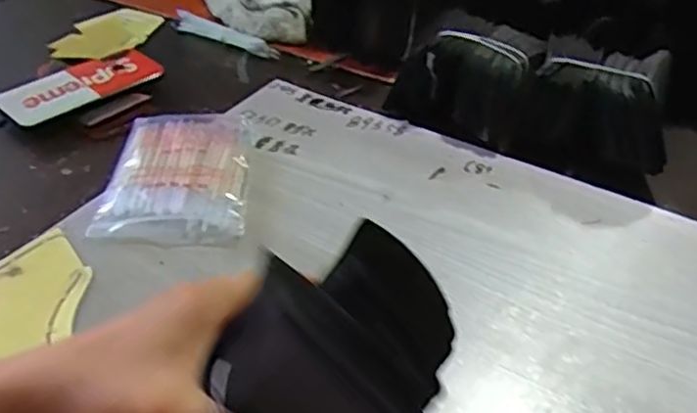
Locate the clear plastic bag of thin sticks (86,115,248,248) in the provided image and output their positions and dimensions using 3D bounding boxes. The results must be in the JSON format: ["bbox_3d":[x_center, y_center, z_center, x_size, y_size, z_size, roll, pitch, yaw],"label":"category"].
[{"bbox_3d":[-0.148,-0.037,0.600,0.117,0.018,0.178,-1,40,-4],"label":"clear plastic bag of thin sticks"}]

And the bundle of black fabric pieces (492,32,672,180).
[{"bbox_3d":[0.241,-0.095,0.663,0.144,0.070,0.120,20,42,20],"label":"bundle of black fabric pieces"}]

